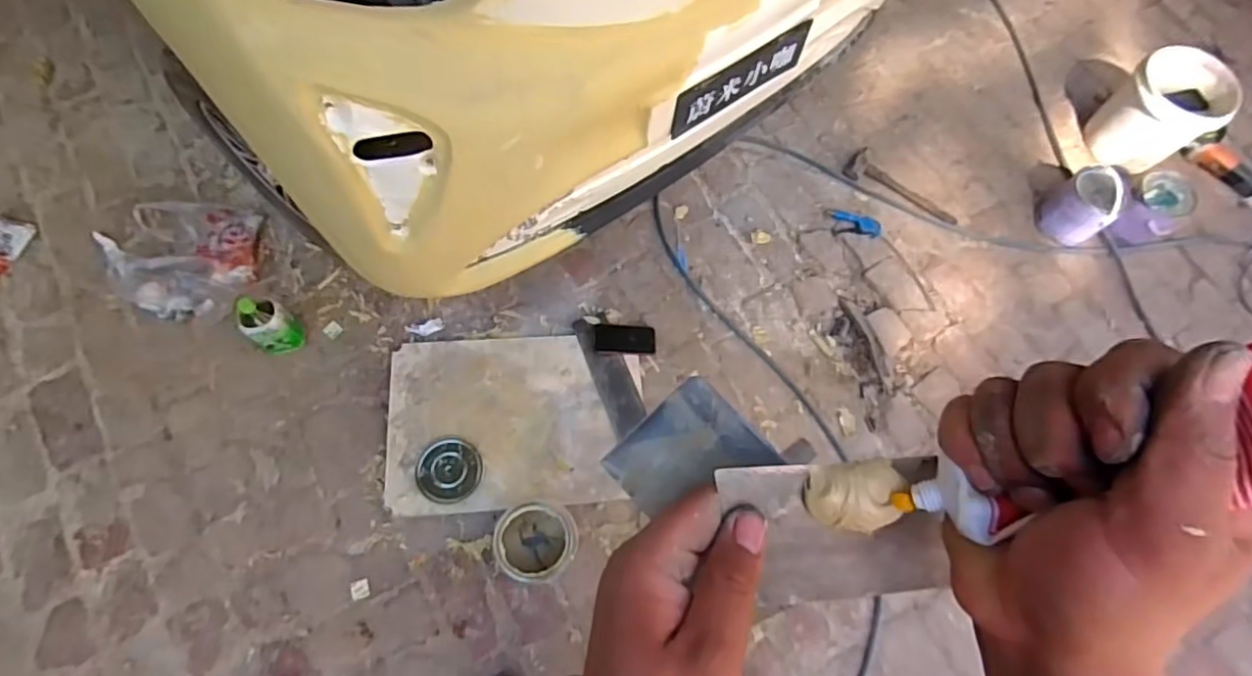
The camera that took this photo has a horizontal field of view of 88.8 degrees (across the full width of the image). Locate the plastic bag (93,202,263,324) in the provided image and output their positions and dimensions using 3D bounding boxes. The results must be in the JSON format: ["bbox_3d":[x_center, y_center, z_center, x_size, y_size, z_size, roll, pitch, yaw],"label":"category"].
[{"bbox_3d":[-1.087,-0.193,1.512,0.384,0.110,0.292,0,68,-4],"label":"plastic bag"}]

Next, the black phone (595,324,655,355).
[{"bbox_3d":[-0.001,0.000,1.582,0.148,0.016,0.075,3,68,-3],"label":"black phone"}]

